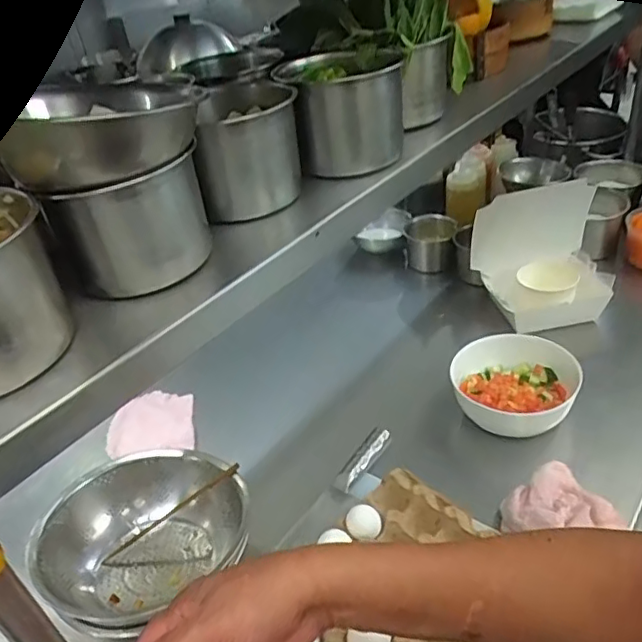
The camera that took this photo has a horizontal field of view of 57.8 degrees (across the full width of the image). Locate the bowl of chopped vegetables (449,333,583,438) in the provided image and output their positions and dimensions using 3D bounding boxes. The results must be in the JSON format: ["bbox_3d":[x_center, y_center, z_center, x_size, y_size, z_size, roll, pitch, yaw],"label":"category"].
[{"bbox_3d":[0.303,0.111,0.909,0.183,0.097,0.163,0,36,11],"label":"bowl of chopped vegetables"}]

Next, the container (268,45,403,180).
[{"bbox_3d":[0.024,-0.200,0.558,0.107,0.095,0.095,-13,36,-8],"label":"container"}]

